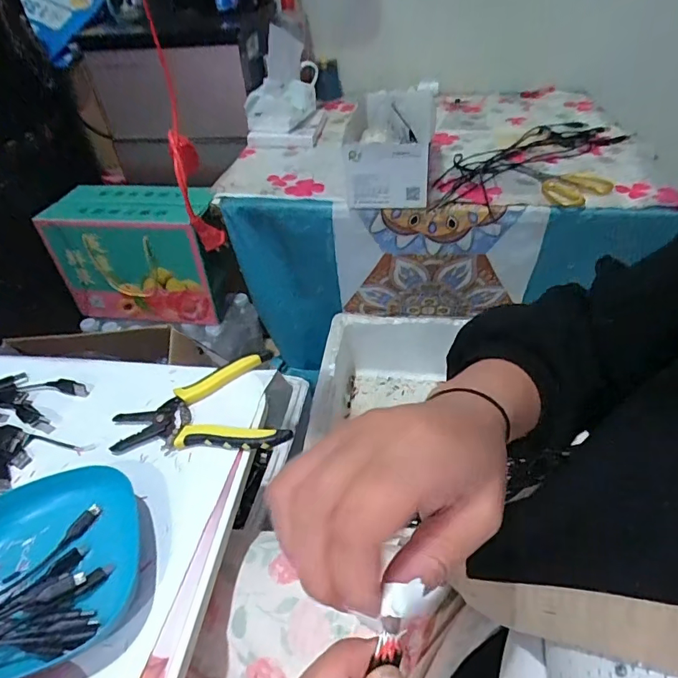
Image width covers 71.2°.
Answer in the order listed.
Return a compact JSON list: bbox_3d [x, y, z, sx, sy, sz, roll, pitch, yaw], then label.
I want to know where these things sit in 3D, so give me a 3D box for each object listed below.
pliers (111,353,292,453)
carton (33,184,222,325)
[{"bbox_3d":[-0.133,0.064,0.461,0.160,0.020,0.120,-7,42,-4],"label":"pliers"},{"bbox_3d":[-0.421,-0.183,1.025,0.332,0.242,0.149,5,42,9],"label":"carton"}]

